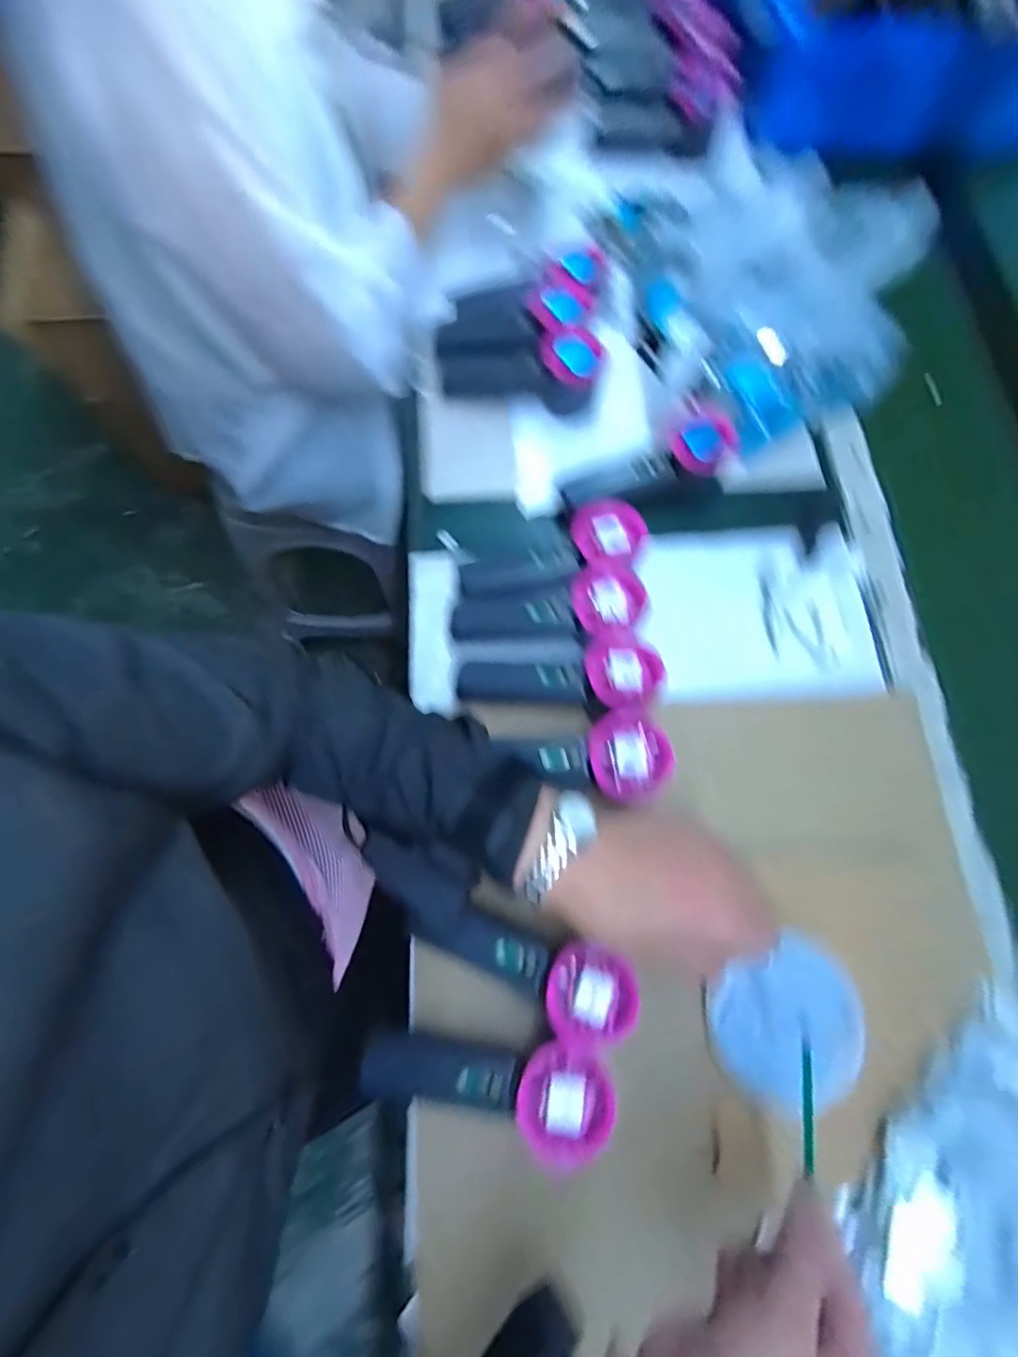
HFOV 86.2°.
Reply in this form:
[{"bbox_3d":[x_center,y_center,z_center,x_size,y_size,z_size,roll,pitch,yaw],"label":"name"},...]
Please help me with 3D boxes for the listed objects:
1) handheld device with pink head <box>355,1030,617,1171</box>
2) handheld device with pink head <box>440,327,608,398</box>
[{"bbox_3d":[-0.016,0.252,0.336,0.155,0.025,0.055,-2,73,17],"label":"handheld device with pink head"},{"bbox_3d":[0.010,-0.296,0.514,0.155,0.036,0.050,0,73,15],"label":"handheld device with pink head"}]

